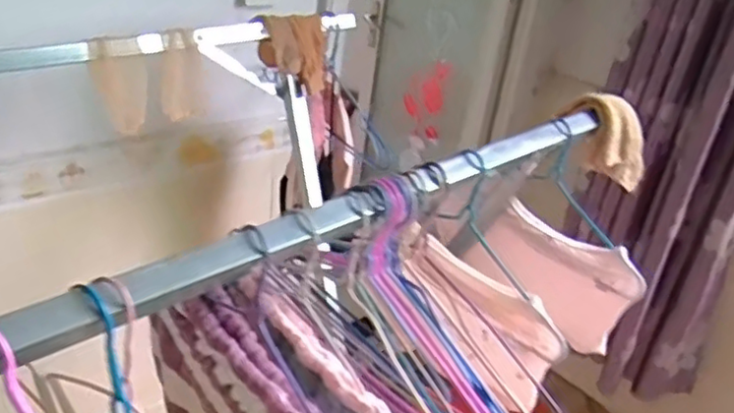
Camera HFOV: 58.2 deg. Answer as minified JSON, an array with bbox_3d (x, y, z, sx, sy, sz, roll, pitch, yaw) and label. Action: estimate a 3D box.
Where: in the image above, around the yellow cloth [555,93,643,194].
[{"bbox_3d":[0.333,-0.091,0.909,0.124,0.127,0.074,-9,33,-29],"label":"yellow cloth"}]

